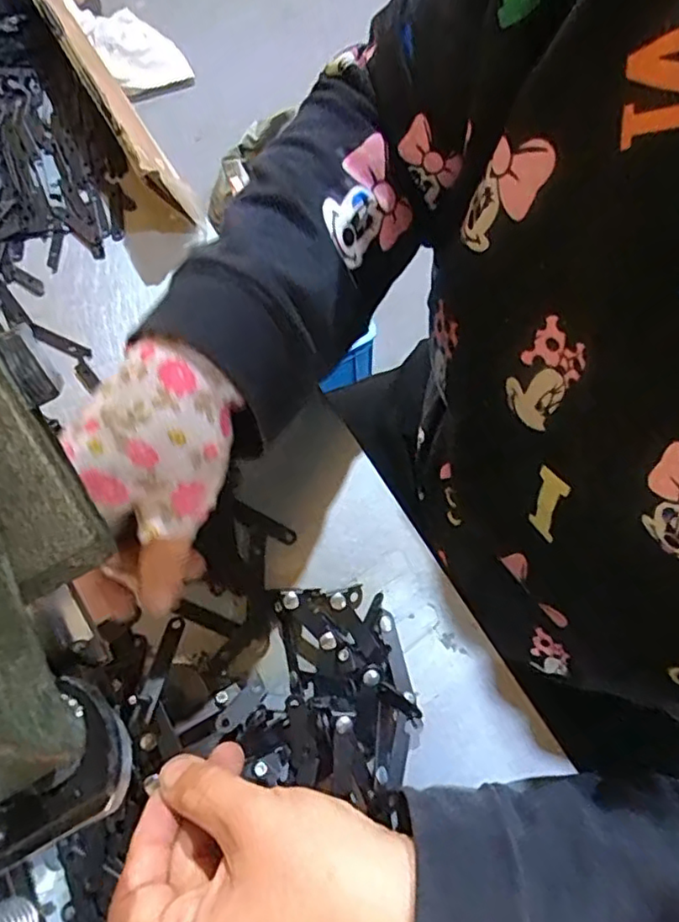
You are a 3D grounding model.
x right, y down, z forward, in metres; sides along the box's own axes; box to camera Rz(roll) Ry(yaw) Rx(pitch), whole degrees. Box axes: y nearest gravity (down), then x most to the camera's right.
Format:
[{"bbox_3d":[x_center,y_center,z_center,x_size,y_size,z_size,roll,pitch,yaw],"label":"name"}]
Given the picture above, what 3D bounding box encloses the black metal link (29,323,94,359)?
[{"bbox_3d":[-0.185,-0.078,0.405,0.046,0.007,0.011,24,69,12],"label":"black metal link"}]

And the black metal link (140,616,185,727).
[{"bbox_3d":[-0.082,0.095,0.282,0.010,0.007,0.046,7,48,5],"label":"black metal link"}]

